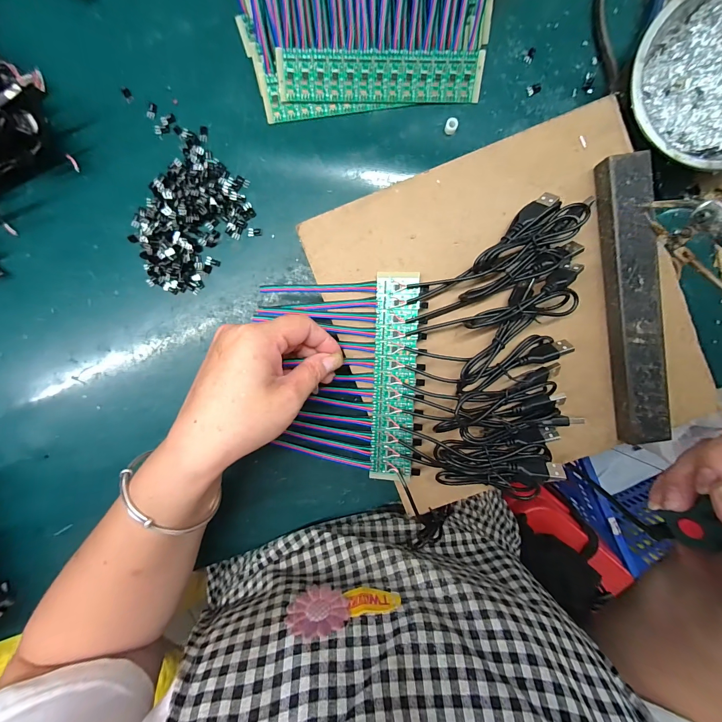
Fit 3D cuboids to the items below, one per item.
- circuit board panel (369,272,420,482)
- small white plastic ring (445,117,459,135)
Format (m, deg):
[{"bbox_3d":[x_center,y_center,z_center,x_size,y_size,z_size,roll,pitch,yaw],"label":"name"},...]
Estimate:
[{"bbox_3d":[0.027,0.014,0.253,0.033,0.007,0.163,2,96,0],"label":"circuit board panel"},{"bbox_3d":[0.076,-0.198,0.272,0.010,0.009,0.008,11,96,-1],"label":"small white plastic ring"}]

